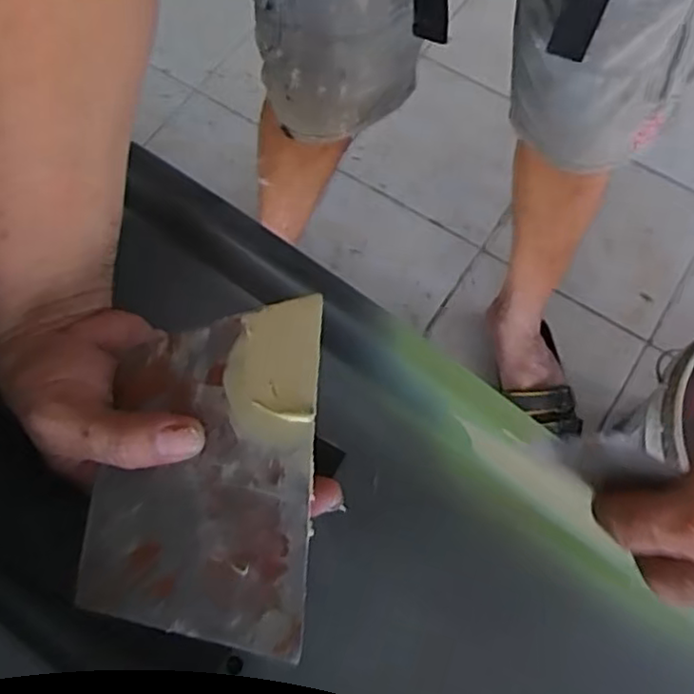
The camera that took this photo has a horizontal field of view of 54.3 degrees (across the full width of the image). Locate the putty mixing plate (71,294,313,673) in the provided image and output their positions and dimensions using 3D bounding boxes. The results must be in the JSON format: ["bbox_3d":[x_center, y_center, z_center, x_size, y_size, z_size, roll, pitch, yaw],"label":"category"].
[{"bbox_3d":[-0.061,0.048,0.283,0.097,0.004,0.138,-4,66,16],"label":"putty mixing plate"}]

